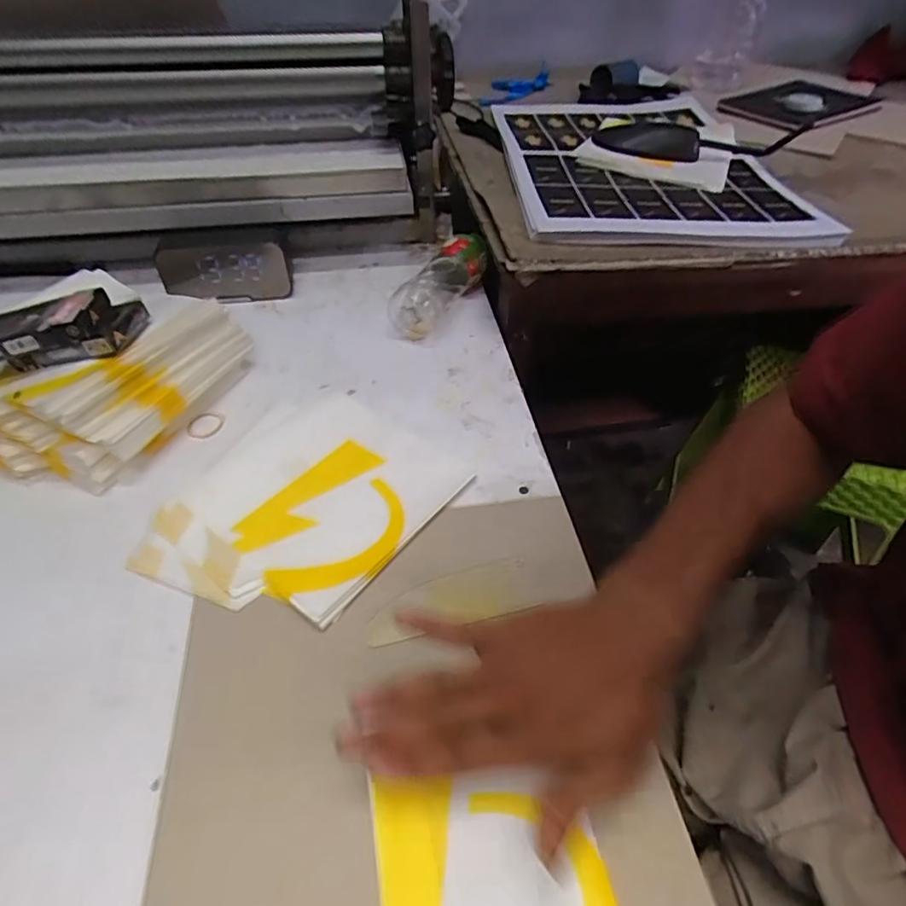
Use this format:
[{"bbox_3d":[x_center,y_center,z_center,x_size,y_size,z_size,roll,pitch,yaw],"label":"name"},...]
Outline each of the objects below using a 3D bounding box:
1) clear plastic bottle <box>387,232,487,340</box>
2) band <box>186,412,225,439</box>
[{"bbox_3d":[-0.008,-0.185,0.621,0.049,0.055,0.155,26,52,23],"label":"clear plastic bottle"},{"bbox_3d":[-0.222,-0.025,0.503,0.031,0.004,0.034,7,47,6],"label":"band"}]

